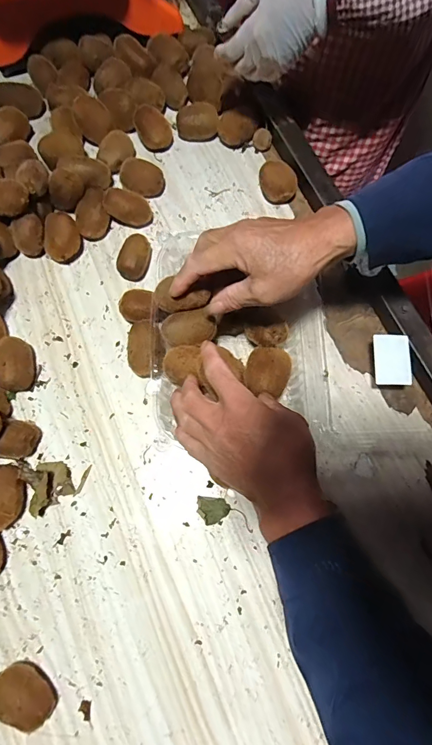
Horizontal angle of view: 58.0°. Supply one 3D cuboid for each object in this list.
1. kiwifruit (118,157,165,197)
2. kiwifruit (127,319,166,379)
[{"bbox_3d":[-0.100,-0.260,0.530,0.054,0.039,0.044,23,78,7],"label":"kiwifruit"},{"bbox_3d":[-0.080,-0.027,0.461,0.042,0.039,0.064,4,76,3],"label":"kiwifruit"}]

